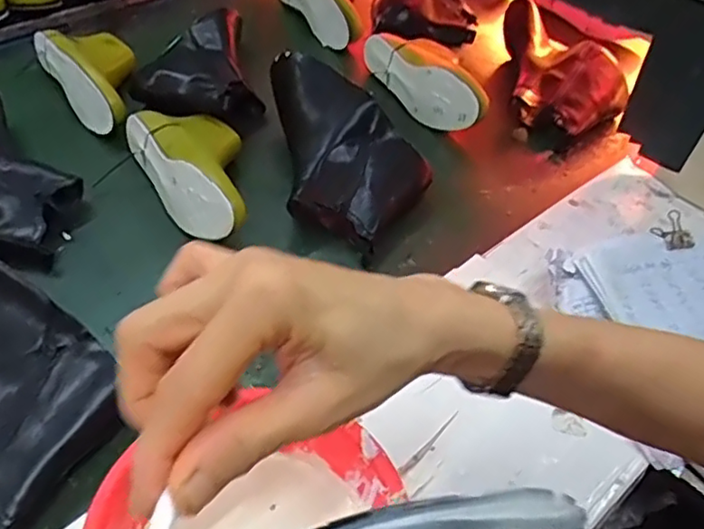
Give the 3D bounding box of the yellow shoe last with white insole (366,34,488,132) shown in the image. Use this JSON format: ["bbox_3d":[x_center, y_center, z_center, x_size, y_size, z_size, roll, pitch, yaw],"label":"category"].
[{"bbox_3d":[0.113,-0.262,0.874,0.086,0.072,0.223,-22,52,-22],"label":"yellow shoe last with white insole"}]

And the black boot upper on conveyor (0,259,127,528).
[{"bbox_3d":[-0.302,0.086,0.504,0.239,0.104,0.158,31,53,23],"label":"black boot upper on conveyor"}]

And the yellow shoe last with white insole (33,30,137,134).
[{"bbox_3d":[-0.333,-0.260,0.838,0.107,0.065,0.219,-26,54,-25],"label":"yellow shoe last with white insole"}]

